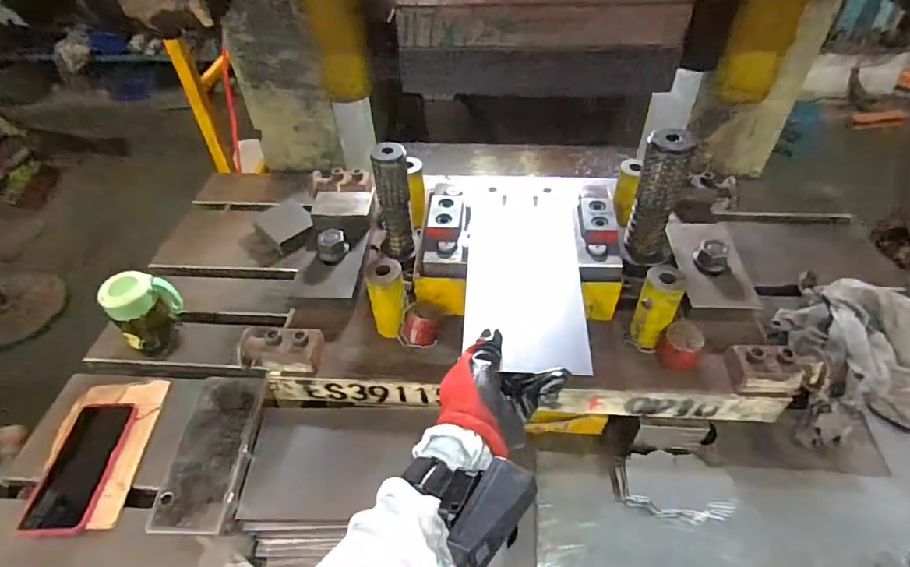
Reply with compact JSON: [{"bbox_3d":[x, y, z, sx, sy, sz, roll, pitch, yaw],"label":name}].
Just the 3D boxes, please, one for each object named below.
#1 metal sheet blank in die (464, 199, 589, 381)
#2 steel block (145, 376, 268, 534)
[{"bbox_3d":[0.075,-0.008,0.568,0.122,0.006,0.238,3,48,4],"label":"metal sheet blank in die"},{"bbox_3d":[-0.246,0.167,0.530,0.071,0.024,0.163,-1,46,2],"label":"steel block"}]

